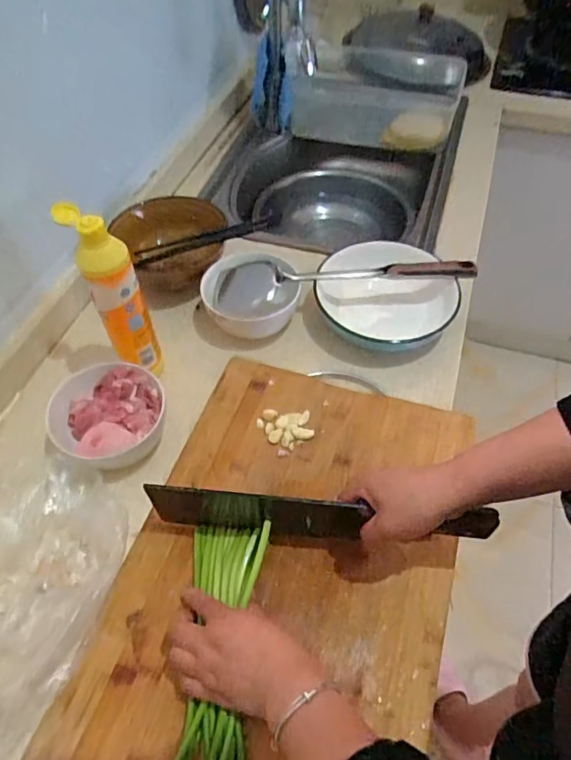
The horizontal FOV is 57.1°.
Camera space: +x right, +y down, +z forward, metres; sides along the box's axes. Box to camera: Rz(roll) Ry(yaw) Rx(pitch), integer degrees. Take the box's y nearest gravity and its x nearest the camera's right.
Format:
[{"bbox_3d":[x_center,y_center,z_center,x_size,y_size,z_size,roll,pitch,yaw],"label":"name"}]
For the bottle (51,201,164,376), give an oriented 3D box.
[{"bbox_3d":[-0.190,-0.093,0.600,0.057,0.221,0.058,-21,55,-13],"label":"bottle"}]

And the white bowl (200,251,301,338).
[{"bbox_3d":[-0.046,-0.114,0.721,0.127,0.067,0.119,-1,53,2],"label":"white bowl"}]

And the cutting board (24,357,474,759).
[{"bbox_3d":[-0.009,0.182,0.527,0.289,0.015,0.465,16,56,14],"label":"cutting board"}]

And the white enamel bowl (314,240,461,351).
[{"bbox_3d":[0.138,-0.105,0.743,0.185,0.100,0.184,-1,53,2],"label":"white enamel bowl"}]

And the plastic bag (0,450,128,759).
[{"bbox_3d":[-0.272,0.202,0.490,0.184,0.070,0.292,8,54,8],"label":"plastic bag"}]

